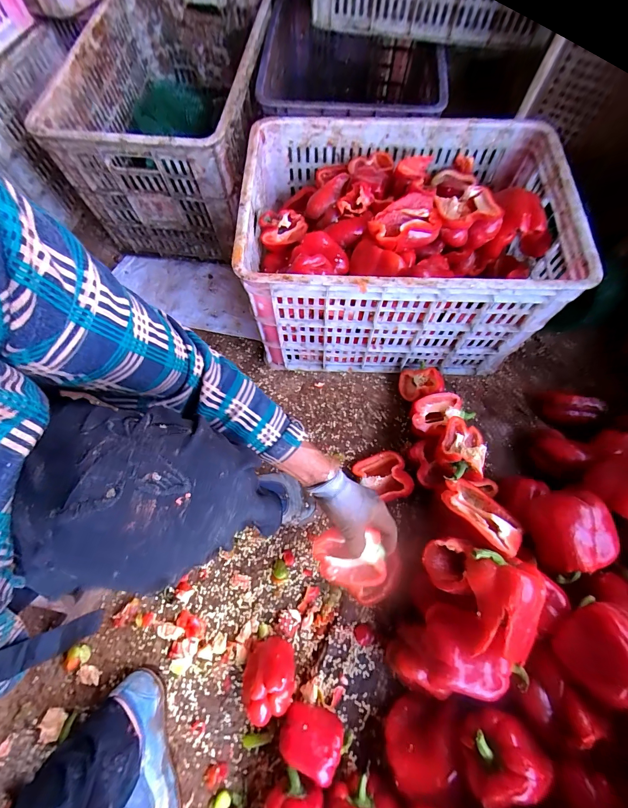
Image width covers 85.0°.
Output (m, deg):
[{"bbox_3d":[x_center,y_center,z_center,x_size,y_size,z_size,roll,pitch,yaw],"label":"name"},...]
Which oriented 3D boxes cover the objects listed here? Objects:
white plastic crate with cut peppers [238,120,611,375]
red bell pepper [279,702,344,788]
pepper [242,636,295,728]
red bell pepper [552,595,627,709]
[{"bbox_3d":[0.143,-0.277,0.654,0.490,0.297,0.340,2,68,4],"label":"white plastic crate with cut peppers"},{"bbox_3d":[-0.006,0.467,0.475,0.084,0.078,0.067,17,70,10],"label":"red bell pepper"},{"bbox_3d":[-0.064,0.407,0.509,0.076,0.081,0.091,-6,68,0],"label":"pepper"},{"bbox_3d":[0.338,0.282,0.393,0.092,0.066,0.081,-36,70,-11],"label":"red bell pepper"}]

